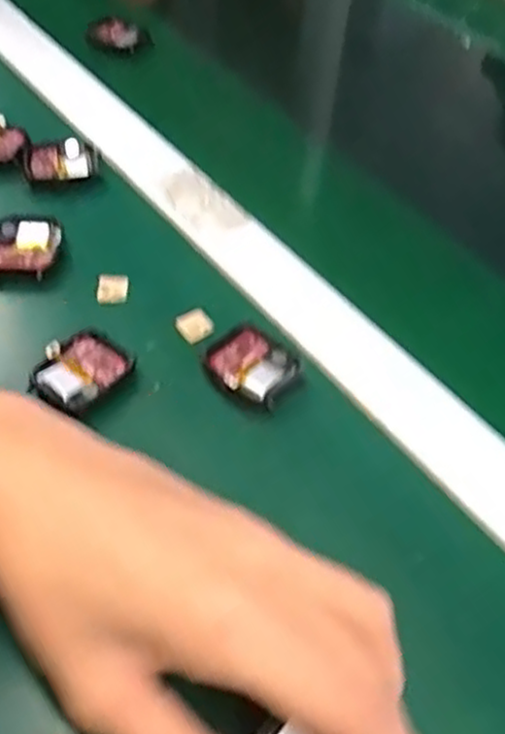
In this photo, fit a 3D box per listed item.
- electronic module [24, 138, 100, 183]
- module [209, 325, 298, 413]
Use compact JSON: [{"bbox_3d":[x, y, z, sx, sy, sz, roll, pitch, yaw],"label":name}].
[{"bbox_3d":[-0.118,-0.126,0.474,0.044,0.011,0.032,-9,51,-13],"label":"electronic module"},{"bbox_3d":[0.000,0.000,0.377,0.042,0.009,0.036,29,53,19],"label":"module"}]

